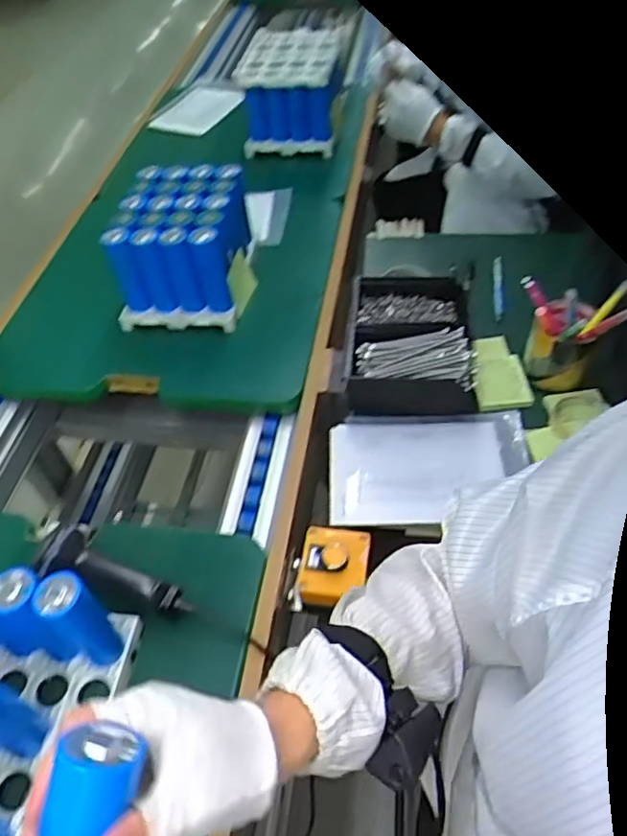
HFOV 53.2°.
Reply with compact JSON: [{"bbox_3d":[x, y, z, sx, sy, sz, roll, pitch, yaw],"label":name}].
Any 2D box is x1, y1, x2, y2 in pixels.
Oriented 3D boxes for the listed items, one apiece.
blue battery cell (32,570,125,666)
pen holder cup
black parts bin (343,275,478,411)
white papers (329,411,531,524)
[{"bbox_3d":[-0.207,0.184,0.562,0.037,0.122,0.037,35,61,30],"label":"blue battery cell"},{"bbox_3d":[0.313,-0.094,0.797,0.074,0.110,0.073,-3,50,3],"label":"pen holder cup"},{"bbox_3d":[0.130,-0.099,0.852,0.162,0.079,0.230,2,50,8],"label":"black parts bin"},{"bbox_3d":[0.141,0.060,0.778,0.237,0.022,0.157,1,50,7],"label":"white papers"}]

